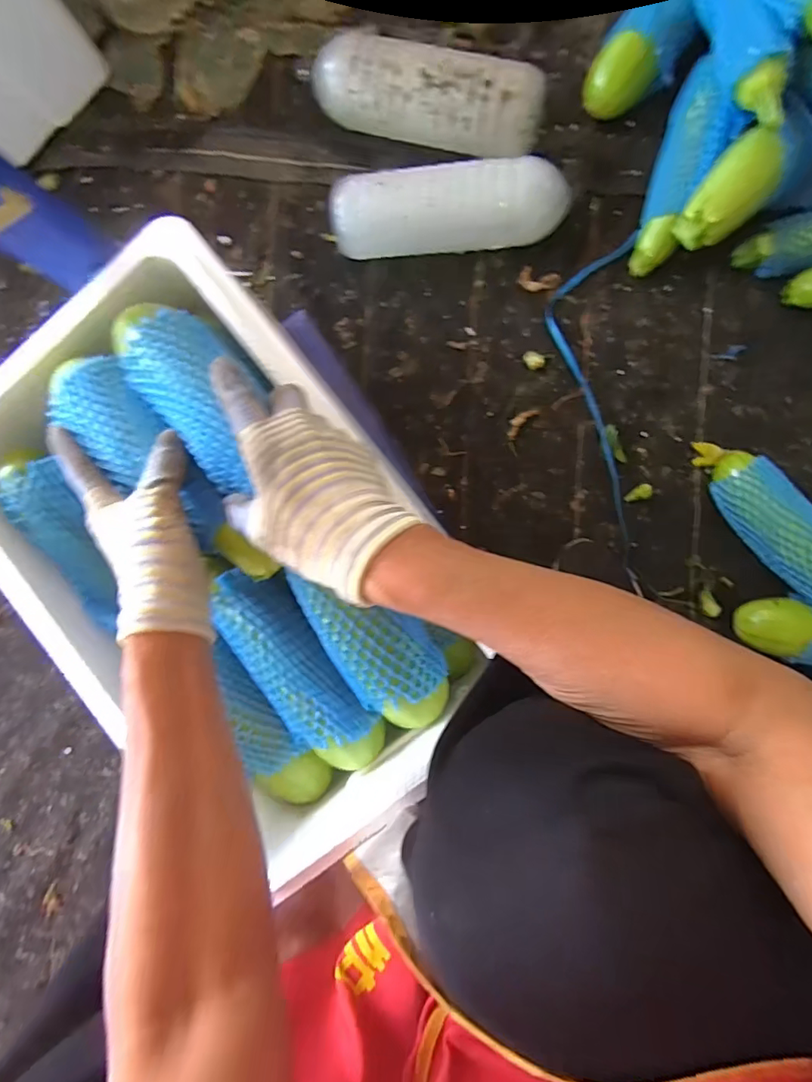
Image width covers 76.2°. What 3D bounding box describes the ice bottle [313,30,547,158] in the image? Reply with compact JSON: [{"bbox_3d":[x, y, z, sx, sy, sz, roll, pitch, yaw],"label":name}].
[{"bbox_3d":[0.022,-0.501,0.586,0.260,0.070,0.077,20,95,6],"label":"ice bottle"}]

